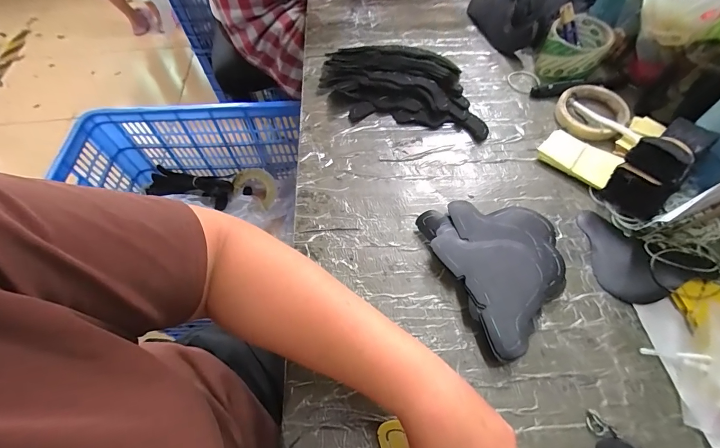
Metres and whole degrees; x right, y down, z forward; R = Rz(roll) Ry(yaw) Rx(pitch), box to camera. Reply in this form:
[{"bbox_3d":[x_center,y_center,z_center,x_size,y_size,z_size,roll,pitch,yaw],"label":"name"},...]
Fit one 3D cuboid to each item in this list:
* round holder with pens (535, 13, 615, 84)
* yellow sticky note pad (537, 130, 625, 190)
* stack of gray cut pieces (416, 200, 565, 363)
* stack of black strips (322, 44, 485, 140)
[{"bbox_3d":[0.326,-0.269,0.533,0.084,0.060,0.092,-2,60,3],"label":"round holder with pens"},{"bbox_3d":[0.284,-0.088,0.454,0.052,0.021,0.090,-42,66,-18],"label":"yellow sticky note pad"},{"bbox_3d":[0.165,0.038,0.385,0.143,0.036,0.169,-23,62,-9],"label":"stack of gray cut pieces"},{"bbox_3d":[0.065,-0.220,0.541,0.249,0.028,0.164,8,61,8],"label":"stack of black strips"}]

